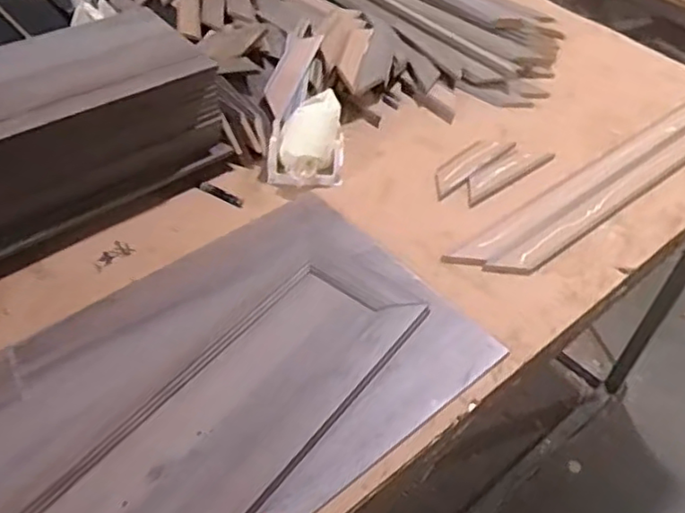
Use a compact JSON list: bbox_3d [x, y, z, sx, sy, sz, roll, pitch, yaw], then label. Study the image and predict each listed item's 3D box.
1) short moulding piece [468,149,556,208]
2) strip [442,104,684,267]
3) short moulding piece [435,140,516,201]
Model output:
[{"bbox_3d":[0.250,-0.129,1.015,0.192,0.008,0.053,-32,56,-30],"label":"short moulding piece"},{"bbox_3d":[0.386,-0.126,1.010,0.607,0.015,0.048,-30,51,-26],"label":"strip"},{"bbox_3d":[0.197,-0.144,1.026,0.050,0.010,0.181,36,54,26],"label":"short moulding piece"}]

